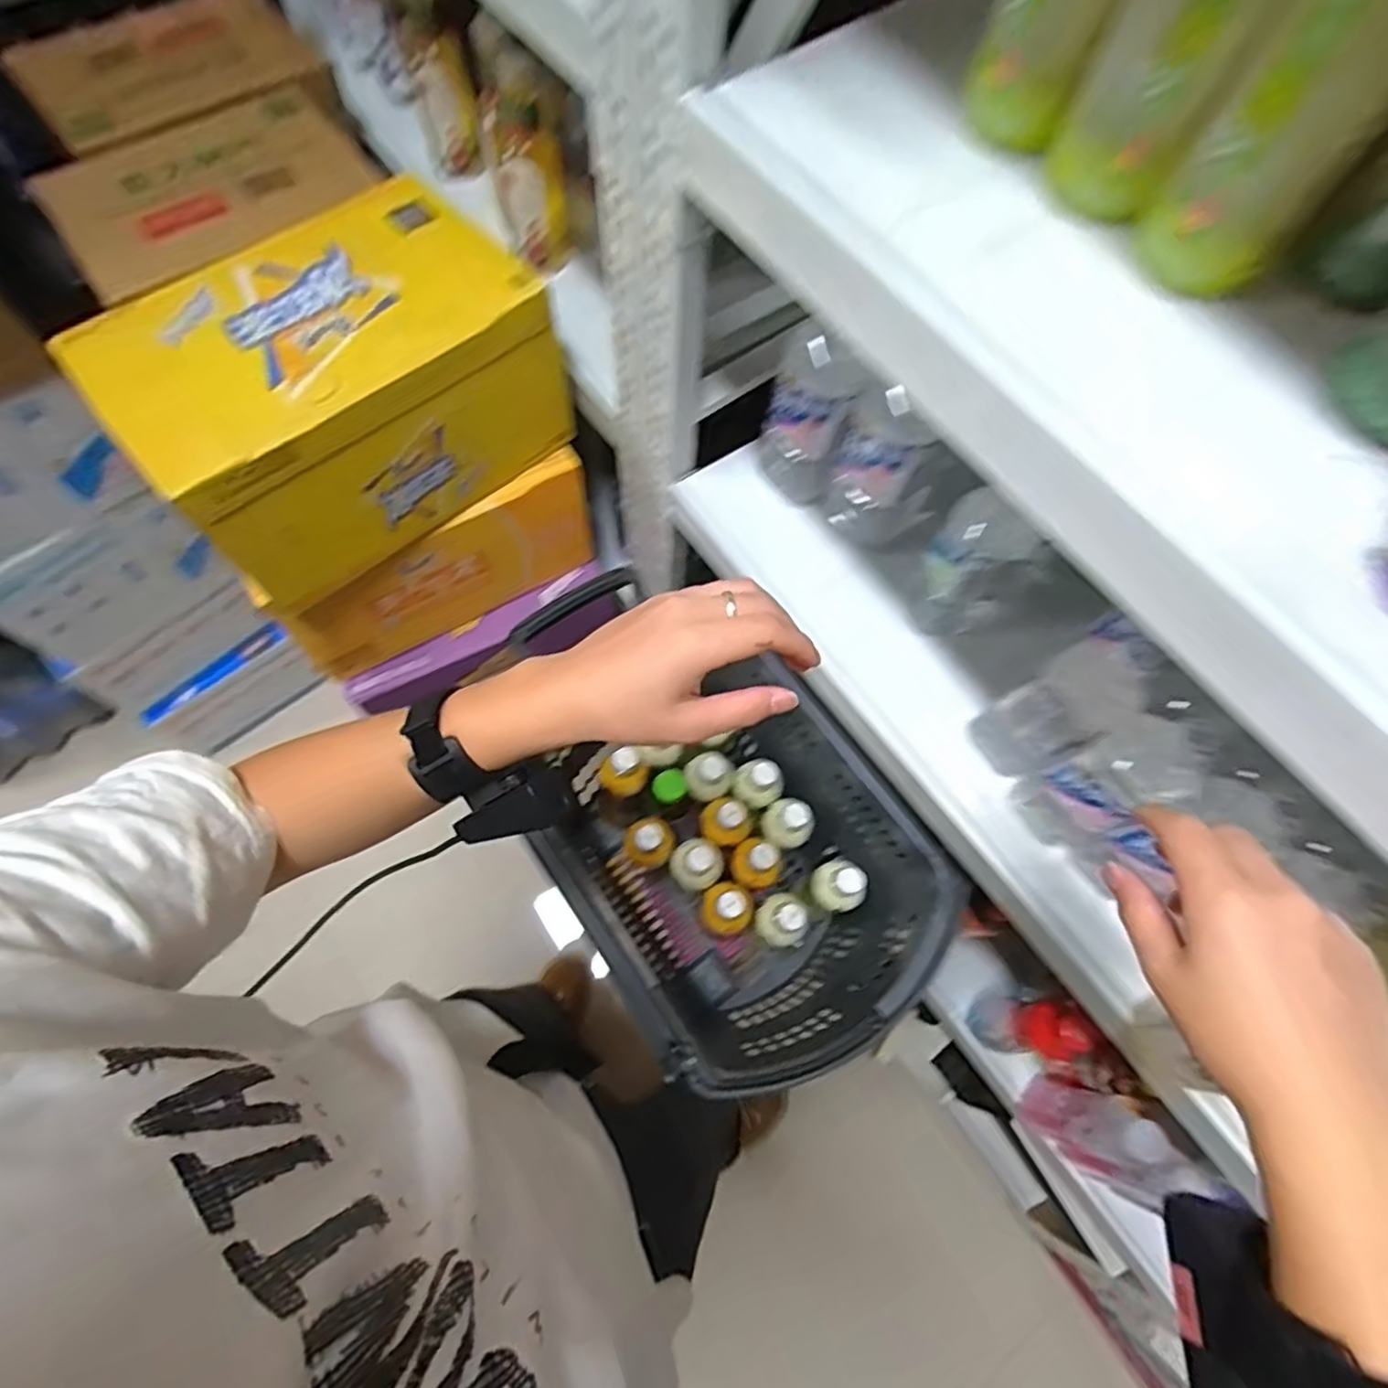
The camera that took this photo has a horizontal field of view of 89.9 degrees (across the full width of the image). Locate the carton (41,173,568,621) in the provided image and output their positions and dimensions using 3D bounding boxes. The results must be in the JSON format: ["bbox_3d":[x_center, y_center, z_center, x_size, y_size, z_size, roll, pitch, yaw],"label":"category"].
[{"bbox_3d":[-0.368,-0.321,0.745,0.391,0.199,0.244,-40,75,-16],"label":"carton"}]

